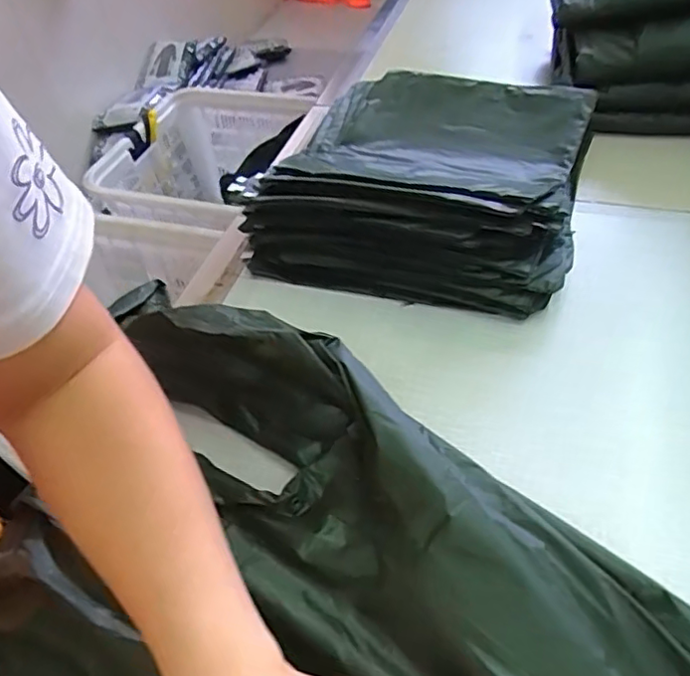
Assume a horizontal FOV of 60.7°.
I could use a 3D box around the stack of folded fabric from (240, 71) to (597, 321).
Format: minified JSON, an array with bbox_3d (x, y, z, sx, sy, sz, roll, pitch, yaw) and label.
[{"bbox_3d":[0.088,-0.200,0.661,0.335,0.084,0.368,13,49,14],"label":"stack of folded fabric"}]

